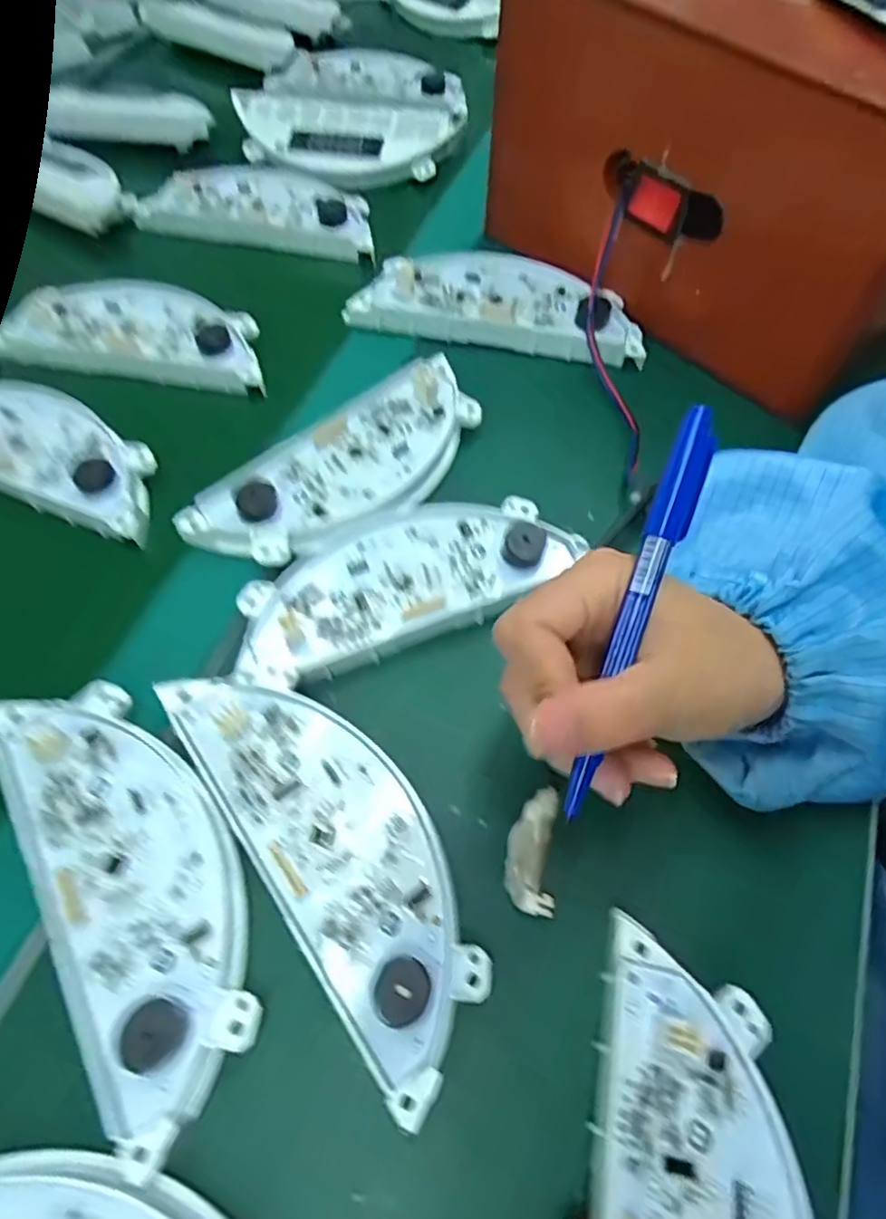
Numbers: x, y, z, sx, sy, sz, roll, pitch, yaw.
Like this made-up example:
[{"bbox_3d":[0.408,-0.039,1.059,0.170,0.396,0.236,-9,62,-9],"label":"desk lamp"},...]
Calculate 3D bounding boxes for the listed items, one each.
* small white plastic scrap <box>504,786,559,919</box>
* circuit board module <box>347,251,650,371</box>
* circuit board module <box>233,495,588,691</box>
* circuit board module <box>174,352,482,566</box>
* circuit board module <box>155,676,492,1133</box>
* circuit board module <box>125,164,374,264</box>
[{"bbox_3d":[0.035,0.096,0.258,0.019,0.011,0.046,6,60,2],"label":"small white plastic scrap"},{"bbox_3d":[0.037,-0.196,0.412,0.178,0.024,0.064,12,61,5],"label":"circuit board module"},{"bbox_3d":[-0.019,-0.017,0.314,0.164,0.018,0.066,-22,63,-14],"label":"circuit board module"},{"bbox_3d":[-0.047,-0.081,0.342,0.074,0.019,0.173,38,66,19],"label":"circuit board module"},{"bbox_3d":[-0.041,0.086,0.248,0.061,0.015,0.174,-32,70,-17],"label":"circuit board module"},{"bbox_3d":[-0.138,-0.301,0.487,0.190,0.025,0.069,14,61,6],"label":"circuit board module"}]

